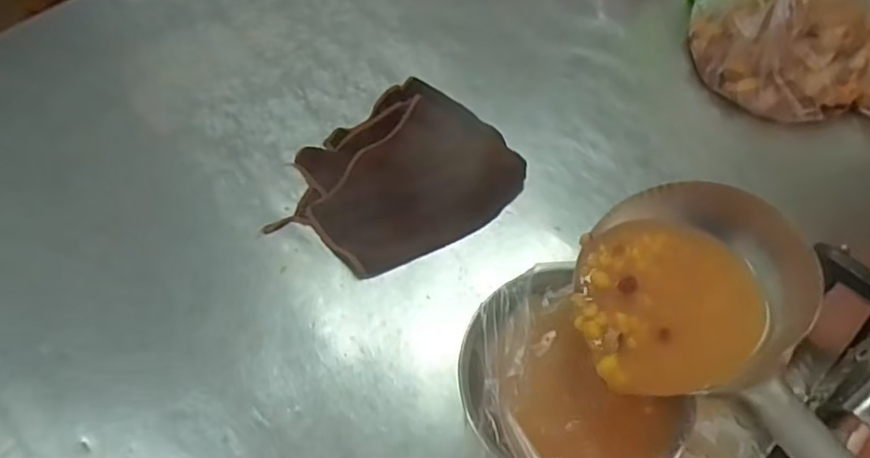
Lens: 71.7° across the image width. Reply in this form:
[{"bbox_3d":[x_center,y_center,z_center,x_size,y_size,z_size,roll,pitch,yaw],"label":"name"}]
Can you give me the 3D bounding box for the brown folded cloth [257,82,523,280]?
[{"bbox_3d":[-0.031,-0.049,0.536,0.183,0.022,0.160,-35,62,-20],"label":"brown folded cloth"}]

